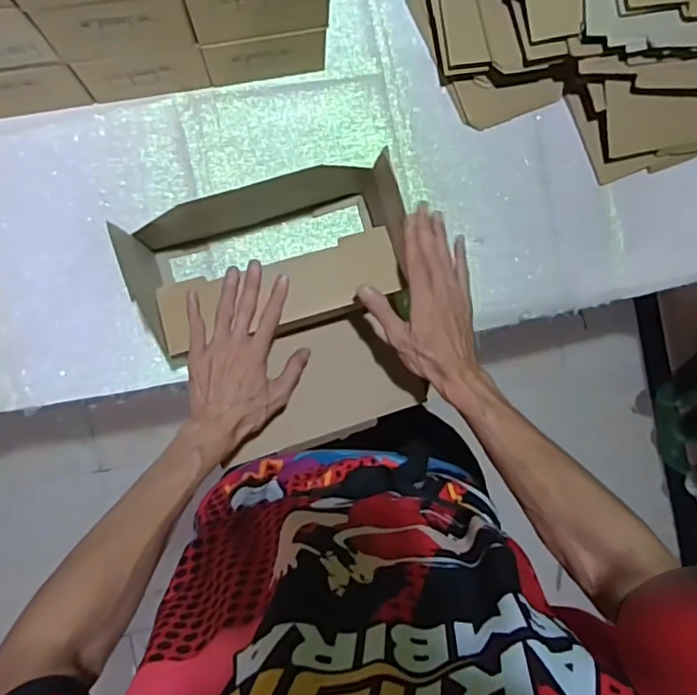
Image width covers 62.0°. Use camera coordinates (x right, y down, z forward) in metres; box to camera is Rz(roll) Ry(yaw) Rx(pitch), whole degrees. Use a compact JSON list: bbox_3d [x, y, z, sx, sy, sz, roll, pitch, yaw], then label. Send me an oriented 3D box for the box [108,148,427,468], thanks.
[{"bbox_3d":[-0.067,-0.024,0.686,0.276,0.112,0.287,-15,91,-5],"label":"box"}]

